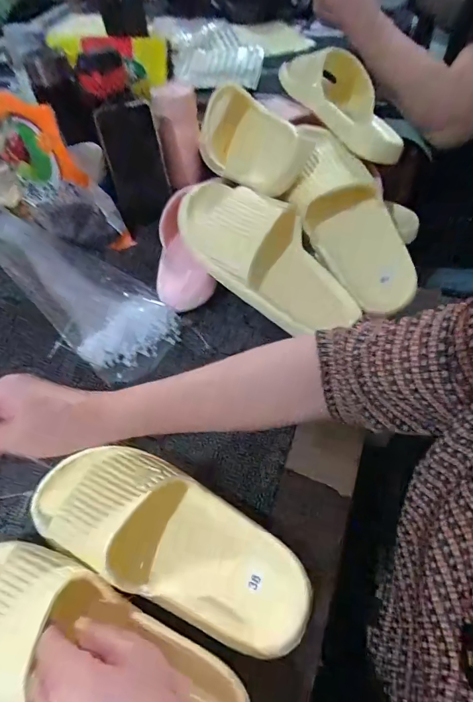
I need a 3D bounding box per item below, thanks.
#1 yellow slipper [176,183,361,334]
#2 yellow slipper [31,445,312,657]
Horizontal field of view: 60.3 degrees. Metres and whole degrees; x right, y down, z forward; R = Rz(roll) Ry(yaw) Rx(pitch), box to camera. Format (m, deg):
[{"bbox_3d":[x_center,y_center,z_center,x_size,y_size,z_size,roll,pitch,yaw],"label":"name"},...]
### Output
[{"bbox_3d":[0.037,-0.110,0.482,0.240,0.078,0.105,38,63,-6],"label":"yellow slipper"},{"bbox_3d":[-0.060,0.147,0.333,0.246,0.071,0.092,24,61,12],"label":"yellow slipper"}]

